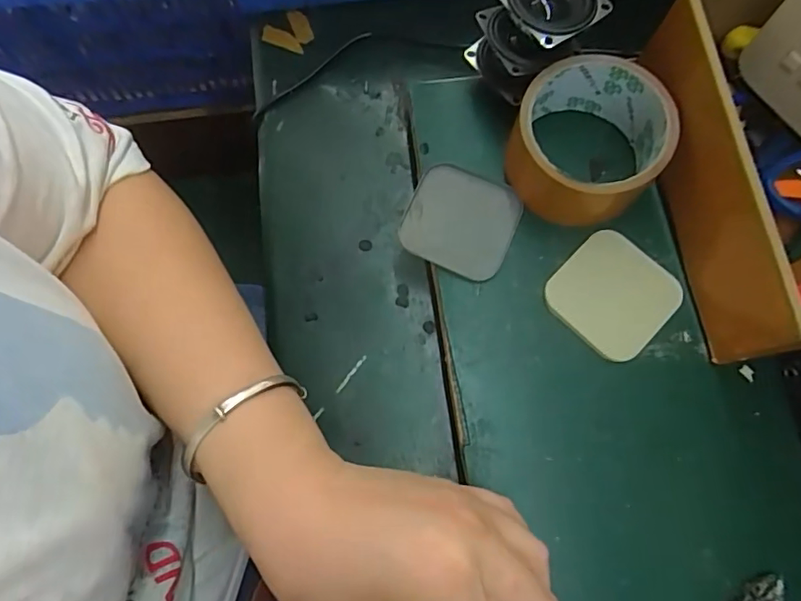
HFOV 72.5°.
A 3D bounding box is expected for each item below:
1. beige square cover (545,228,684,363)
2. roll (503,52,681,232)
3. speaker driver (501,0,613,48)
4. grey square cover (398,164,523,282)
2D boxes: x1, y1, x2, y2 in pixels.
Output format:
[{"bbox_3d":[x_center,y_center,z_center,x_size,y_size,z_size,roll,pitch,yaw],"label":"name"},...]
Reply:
[{"bbox_3d":[0.125,-0.004,0.320,0.064,0.008,0.063,43,78,12],"label":"beige square cover"},{"bbox_3d":[0.109,-0.093,0.322,0.084,0.049,0.083,0,73,0],"label":"roll"},{"bbox_3d":[0.085,-0.167,0.315,0.052,0.024,0.053,-40,77,-11],"label":"speaker driver"},{"bbox_3d":[0.037,-0.049,0.335,0.064,0.004,0.065,22,74,7],"label":"grey square cover"}]

